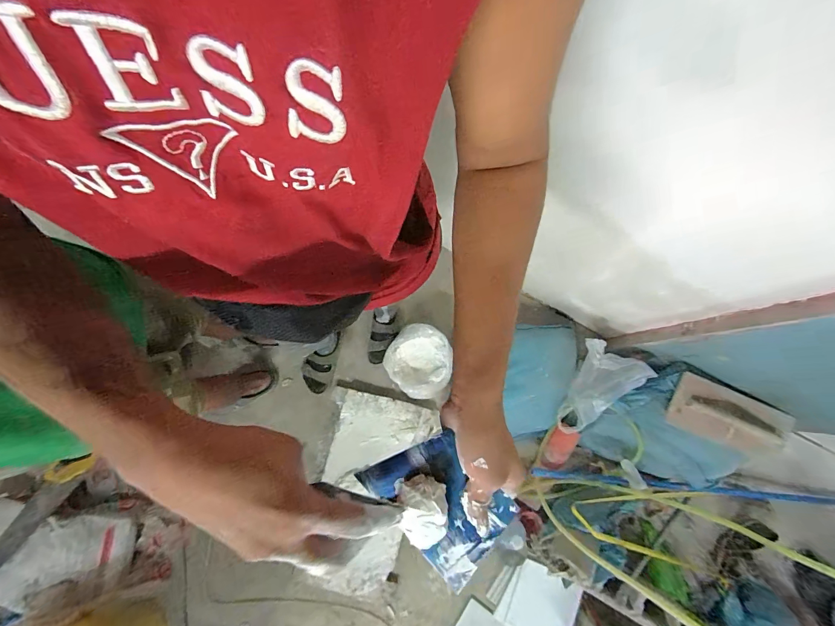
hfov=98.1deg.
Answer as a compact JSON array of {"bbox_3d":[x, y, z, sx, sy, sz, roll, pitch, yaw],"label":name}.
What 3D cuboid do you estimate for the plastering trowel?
[{"bbox_3d":[0.876,0.294,1.023,0.306,0.086,0.154,22,80,4],"label":"plastering trowel"}]

